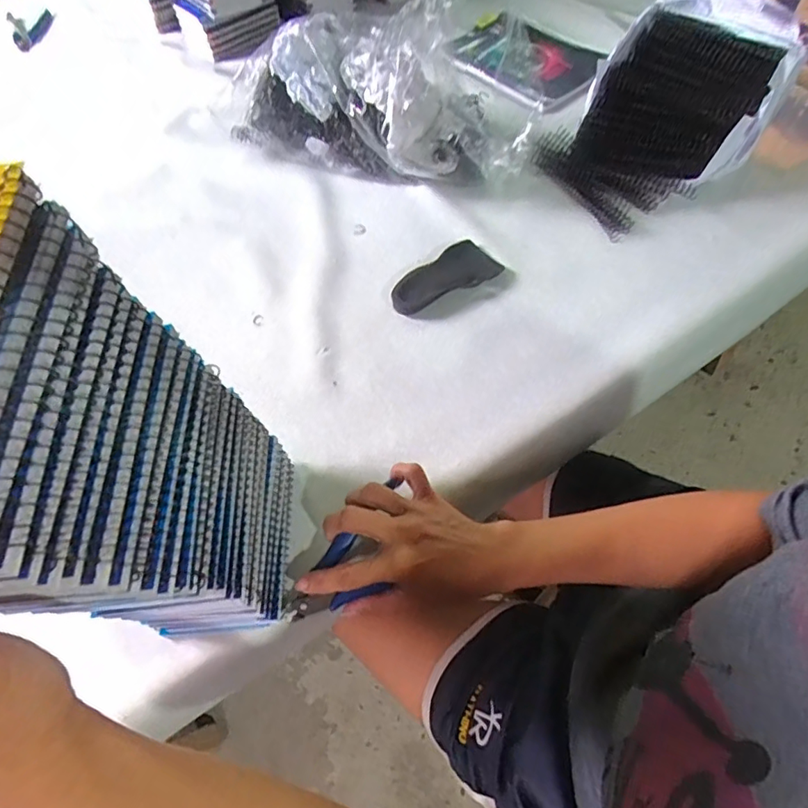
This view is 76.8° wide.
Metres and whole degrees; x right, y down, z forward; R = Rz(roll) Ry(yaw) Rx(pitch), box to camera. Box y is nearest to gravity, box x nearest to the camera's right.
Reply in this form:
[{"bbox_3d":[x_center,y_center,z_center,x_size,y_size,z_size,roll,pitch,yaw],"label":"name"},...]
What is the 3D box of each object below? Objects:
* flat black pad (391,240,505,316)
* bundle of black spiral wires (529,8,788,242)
[{"bbox_3d":[0.044,-0.131,0.523,0.122,0.017,0.058,-36,64,-16],"label":"flat black pad"},{"bbox_3d":[0.288,-0.335,0.602,0.246,0.109,0.189,-38,65,-17],"label":"bundle of black spiral wires"}]

